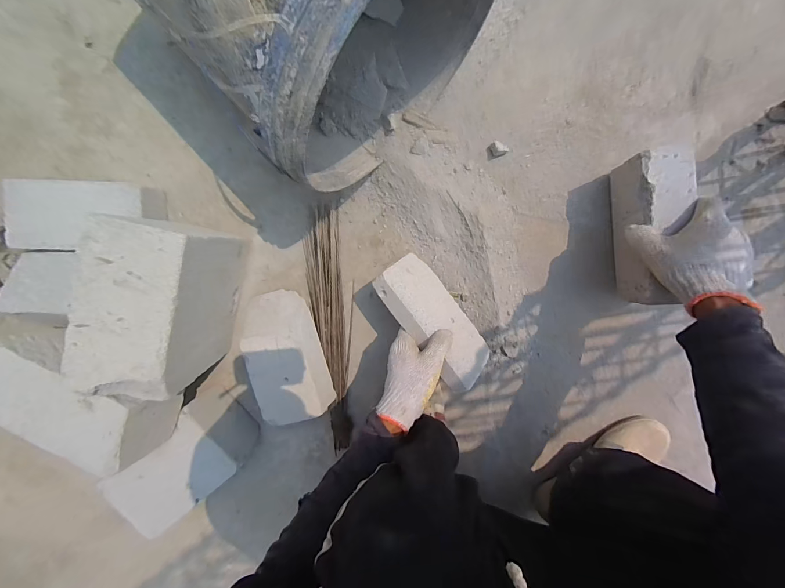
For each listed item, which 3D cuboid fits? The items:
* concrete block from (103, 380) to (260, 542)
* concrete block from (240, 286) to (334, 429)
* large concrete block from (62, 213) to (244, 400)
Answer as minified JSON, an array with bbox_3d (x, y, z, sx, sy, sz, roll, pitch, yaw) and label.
[{"bbox_3d":[-0.346,0.274,0.584,0.220,0.111,0.129,-41,96,7],"label":"concrete block"},{"bbox_3d":[-0.171,0.096,0.551,0.105,0.093,0.194,-15,98,3],"label":"concrete block"},{"bbox_3d":[-0.286,0.007,0.473,0.096,0.237,0.197,15,99,-1],"label":"large concrete block"}]

